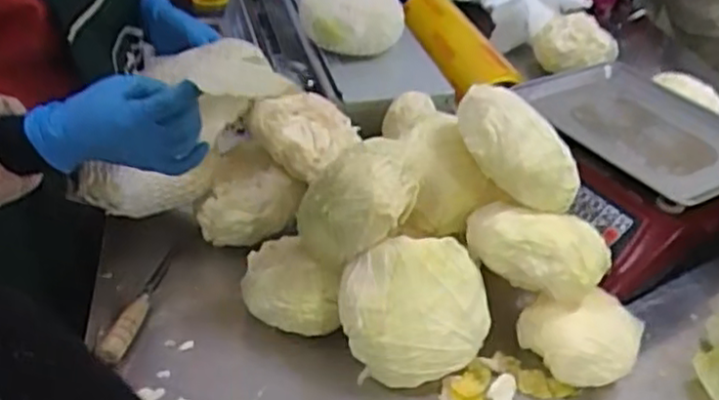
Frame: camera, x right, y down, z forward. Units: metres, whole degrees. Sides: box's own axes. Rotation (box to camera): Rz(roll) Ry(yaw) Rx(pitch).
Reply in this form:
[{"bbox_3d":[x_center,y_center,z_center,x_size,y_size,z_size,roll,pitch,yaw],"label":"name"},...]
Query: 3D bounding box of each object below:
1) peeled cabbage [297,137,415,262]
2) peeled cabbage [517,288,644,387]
[{"bbox_3d":[-0.003,0.001,0.773,0.120,0.098,0.117,11,37,8],"label":"peeled cabbage"},{"bbox_3d":[0.242,0.149,0.785,0.126,0.079,0.105,19,39,18],"label":"peeled cabbage"}]

